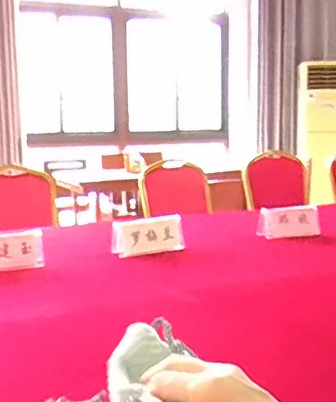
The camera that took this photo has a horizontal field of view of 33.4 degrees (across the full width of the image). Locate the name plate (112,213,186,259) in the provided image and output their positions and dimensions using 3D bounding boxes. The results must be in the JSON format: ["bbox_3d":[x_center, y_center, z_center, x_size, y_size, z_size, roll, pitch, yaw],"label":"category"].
[{"bbox_3d":[-0.061,0.107,1.779,0.217,0.115,0.055,-3,8,-22],"label":"name plate"}]

